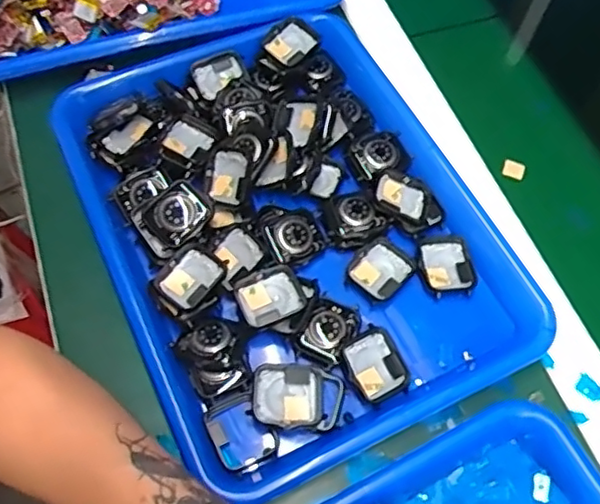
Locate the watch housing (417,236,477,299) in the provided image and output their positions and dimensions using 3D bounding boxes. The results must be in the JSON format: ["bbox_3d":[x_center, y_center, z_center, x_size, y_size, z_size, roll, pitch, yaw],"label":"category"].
[{"bbox_3d":[0.104,0.010,0.436,0.038,0.006,0.045,-6,62,-5],"label":"watch housing"}]

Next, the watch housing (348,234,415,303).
[{"bbox_3d":[0.057,0.012,0.429,0.038,0.007,0.044,42,69,18],"label":"watch housing"}]

